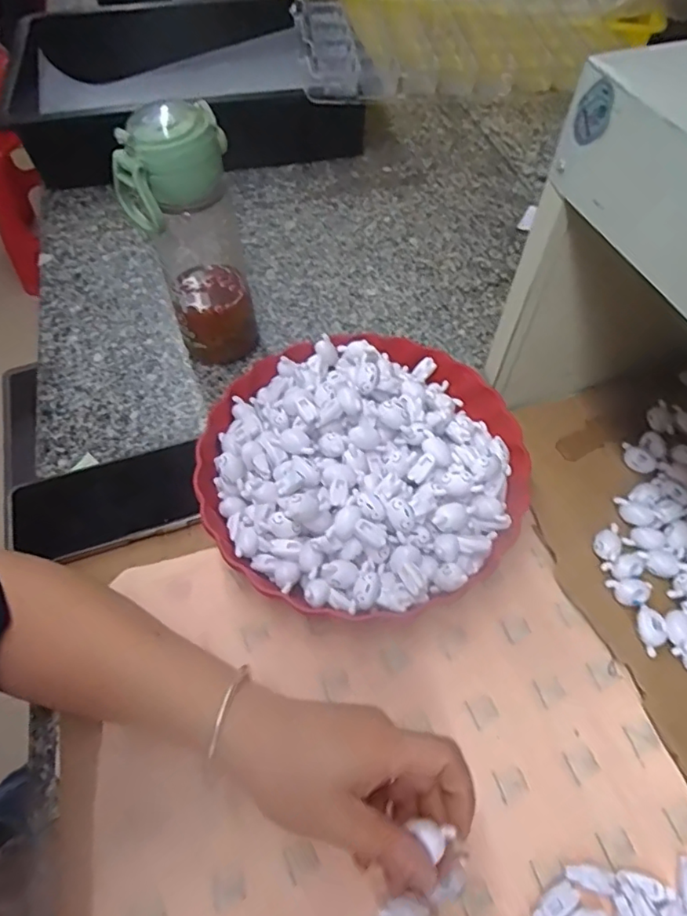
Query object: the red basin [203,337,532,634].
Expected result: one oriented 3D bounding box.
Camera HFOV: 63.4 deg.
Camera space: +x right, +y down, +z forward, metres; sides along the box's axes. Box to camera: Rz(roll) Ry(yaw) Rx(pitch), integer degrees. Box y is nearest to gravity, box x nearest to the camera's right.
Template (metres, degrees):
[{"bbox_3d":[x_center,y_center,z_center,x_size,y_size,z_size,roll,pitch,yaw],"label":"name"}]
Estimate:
[{"bbox_3d":[0.015,0.005,0.427,0.237,0.082,0.231,-1,56,1],"label":"red basin"}]

